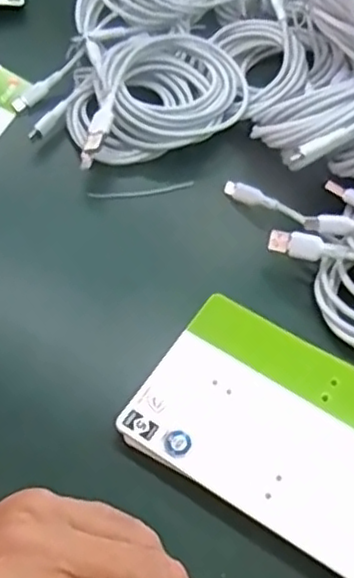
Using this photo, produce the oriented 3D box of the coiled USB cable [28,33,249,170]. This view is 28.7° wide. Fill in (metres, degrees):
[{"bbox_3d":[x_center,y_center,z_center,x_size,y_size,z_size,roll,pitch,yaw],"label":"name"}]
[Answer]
[{"bbox_3d":[-0.024,-0.131,0.473,0.137,0.035,0.085,-18,62,-14],"label":"coiled USB cable"}]

